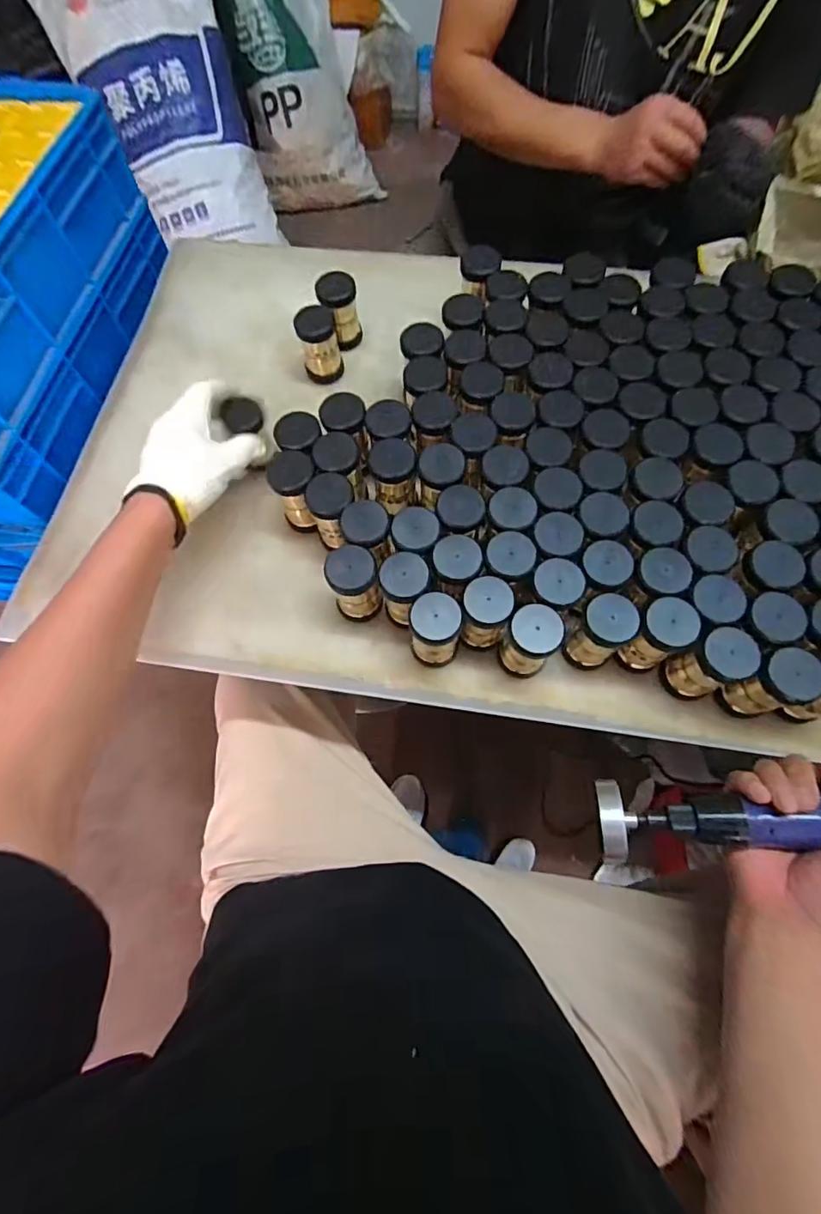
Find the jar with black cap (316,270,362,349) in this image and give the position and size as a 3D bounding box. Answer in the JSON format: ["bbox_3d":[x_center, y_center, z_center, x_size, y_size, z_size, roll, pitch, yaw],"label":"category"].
[{"bbox_3d":[-0.084,-0.350,0.614,0.046,0.074,0.041,-9,68,-2],"label":"jar with black cap"}]

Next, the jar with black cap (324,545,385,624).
[{"bbox_3d":[-0.051,-0.020,0.483,0.044,0.085,0.042,-1,68,2],"label":"jar with black cap"}]

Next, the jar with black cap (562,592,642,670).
[{"bbox_3d":[0.167,0.026,0.457,0.042,0.090,0.042,-1,68,2],"label":"jar with black cap"}]

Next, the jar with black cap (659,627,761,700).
[{"bbox_3d":[0.256,0.051,0.443,0.043,0.082,0.041,-1,68,2],"label":"jar with black cap"}]

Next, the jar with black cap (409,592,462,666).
[{"bbox_3d":[0.022,0.023,0.462,0.042,0.081,0.042,-1,68,2],"label":"jar with black cap"}]

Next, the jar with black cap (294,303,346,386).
[{"bbox_3d":[-0.105,-0.303,0.598,0.045,0.072,0.037,-10,68,-2],"label":"jar with black cap"}]

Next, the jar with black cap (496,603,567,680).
[{"bbox_3d":[0.104,0.035,0.455,0.042,0.093,0.041,-1,68,2],"label":"jar with black cap"}]

